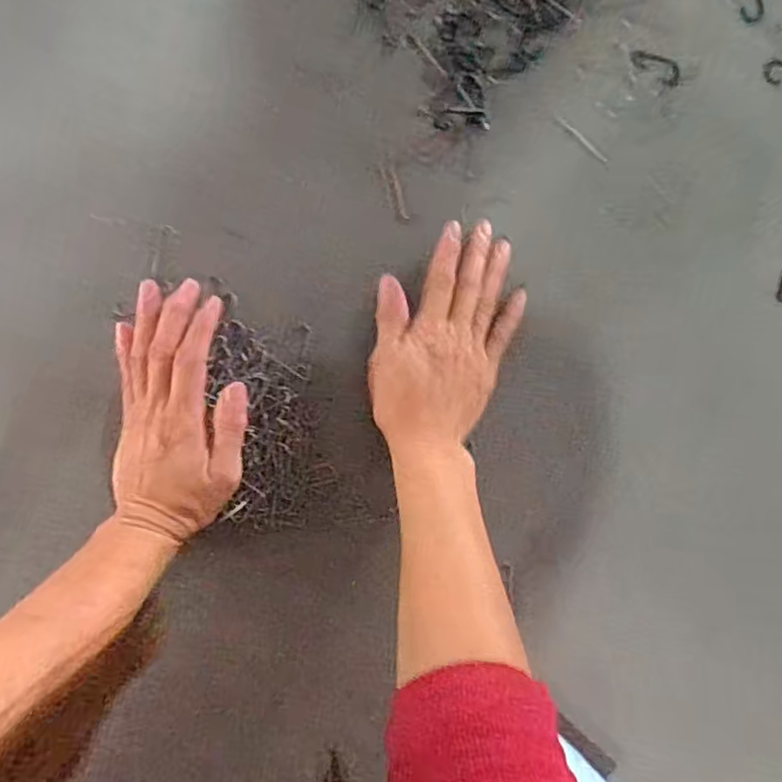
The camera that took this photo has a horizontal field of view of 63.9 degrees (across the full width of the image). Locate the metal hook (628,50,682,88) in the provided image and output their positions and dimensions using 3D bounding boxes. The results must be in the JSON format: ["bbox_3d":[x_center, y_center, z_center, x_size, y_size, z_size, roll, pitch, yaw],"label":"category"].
[{"bbox_3d":[0.188,-0.231,0.442,0.039,0.004,0.017,26,88,-6],"label":"metal hook"}]

